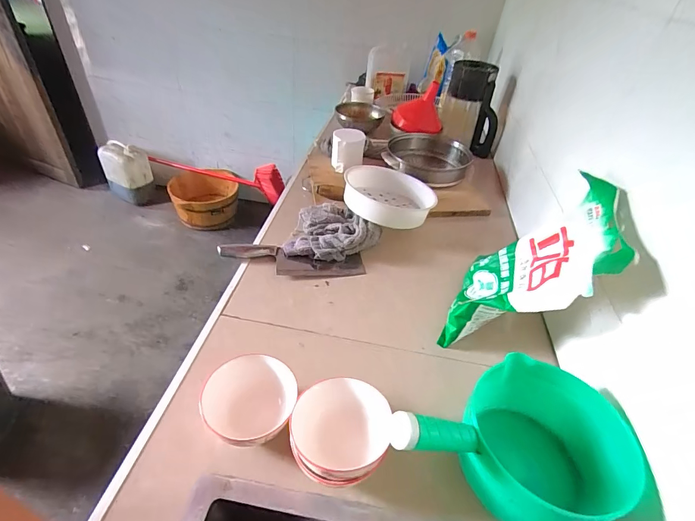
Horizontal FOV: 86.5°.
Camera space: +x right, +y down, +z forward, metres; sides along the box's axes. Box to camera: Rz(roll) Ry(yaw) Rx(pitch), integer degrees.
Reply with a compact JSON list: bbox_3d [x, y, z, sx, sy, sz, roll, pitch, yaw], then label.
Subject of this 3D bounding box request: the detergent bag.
[{"bbox_3d":[0.293,0.022,0.587,0.080,0.284,0.222,45,49,-9],"label":"detergent bag"}]

